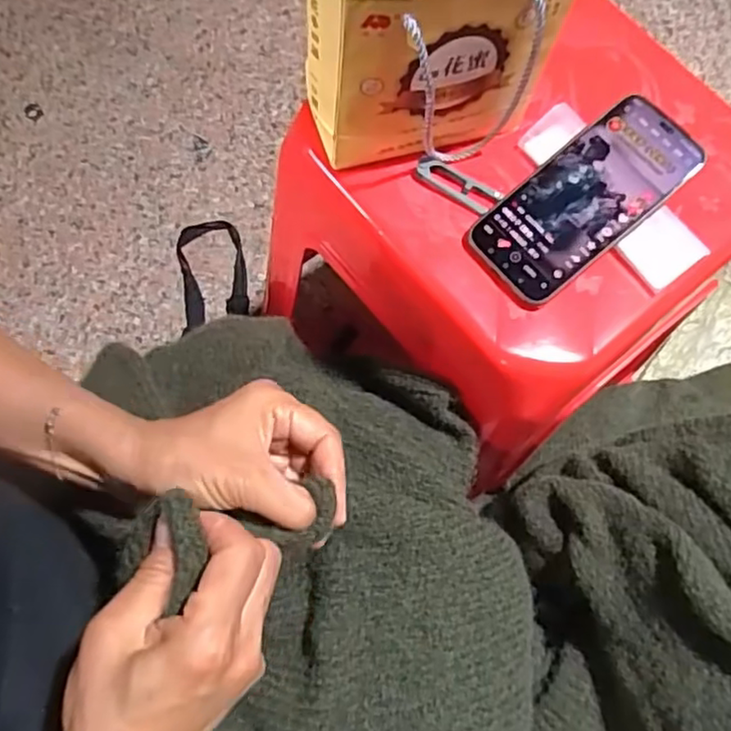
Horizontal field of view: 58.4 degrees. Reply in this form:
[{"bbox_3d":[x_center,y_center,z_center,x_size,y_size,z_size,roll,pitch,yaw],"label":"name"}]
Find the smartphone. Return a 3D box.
[{"bbox_3d":[0.154,-0.118,0.462,0.161,0.010,0.077,-40,76,1],"label":"smartphone"}]

